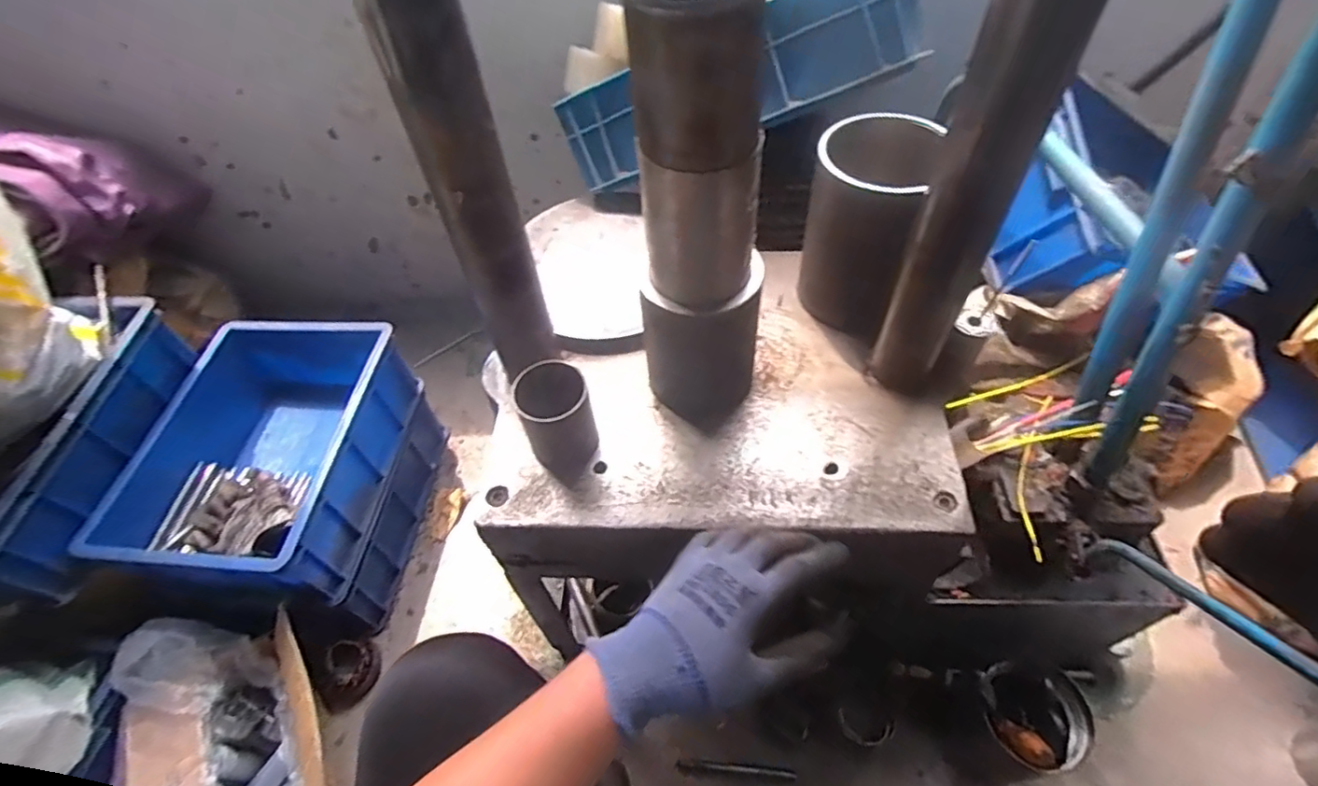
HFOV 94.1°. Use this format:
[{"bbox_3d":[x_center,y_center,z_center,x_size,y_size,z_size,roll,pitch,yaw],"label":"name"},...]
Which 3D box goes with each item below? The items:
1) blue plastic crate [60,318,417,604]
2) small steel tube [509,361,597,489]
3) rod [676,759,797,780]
[{"bbox_3d":[-0.578,0.085,0.933,0.300,0.153,0.415,3,53,6],"label":"blue plastic crate"},{"bbox_3d":[-0.097,0.026,0.597,0.067,0.104,0.077,-32,57,-19],"label":"small steel tube"},{"bbox_3d":[0.102,0.497,0.812,0.152,0.006,0.013,2,53,5],"label":"rod"}]

